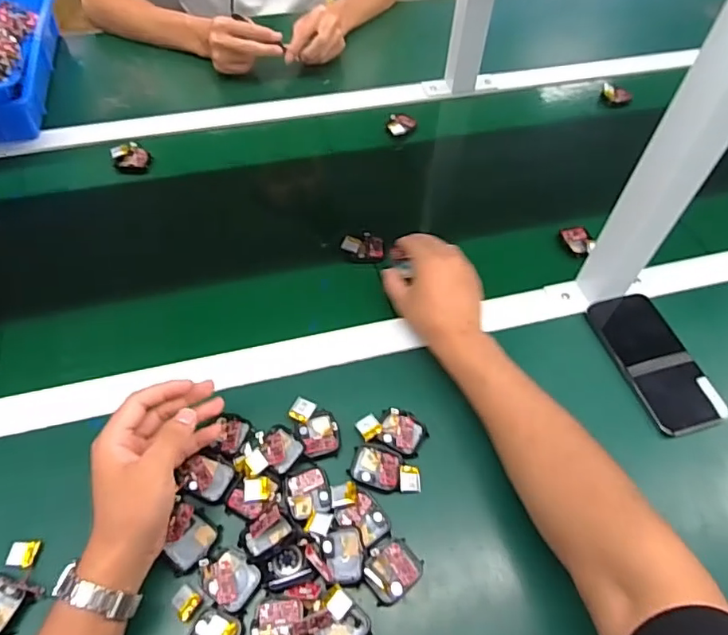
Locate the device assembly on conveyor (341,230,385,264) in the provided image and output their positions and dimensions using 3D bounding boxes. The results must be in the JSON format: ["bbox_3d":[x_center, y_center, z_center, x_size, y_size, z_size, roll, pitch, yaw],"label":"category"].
[{"bbox_3d":[-0.001,-0.085,0.638,0.049,0.014,0.038,0,54,-2],"label":"device assembly on conveyor"}]

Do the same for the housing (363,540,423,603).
[{"bbox_3d":[0.023,0.204,0.431,0.047,0.017,0.039,-32,61,-22],"label":"housing"}]

